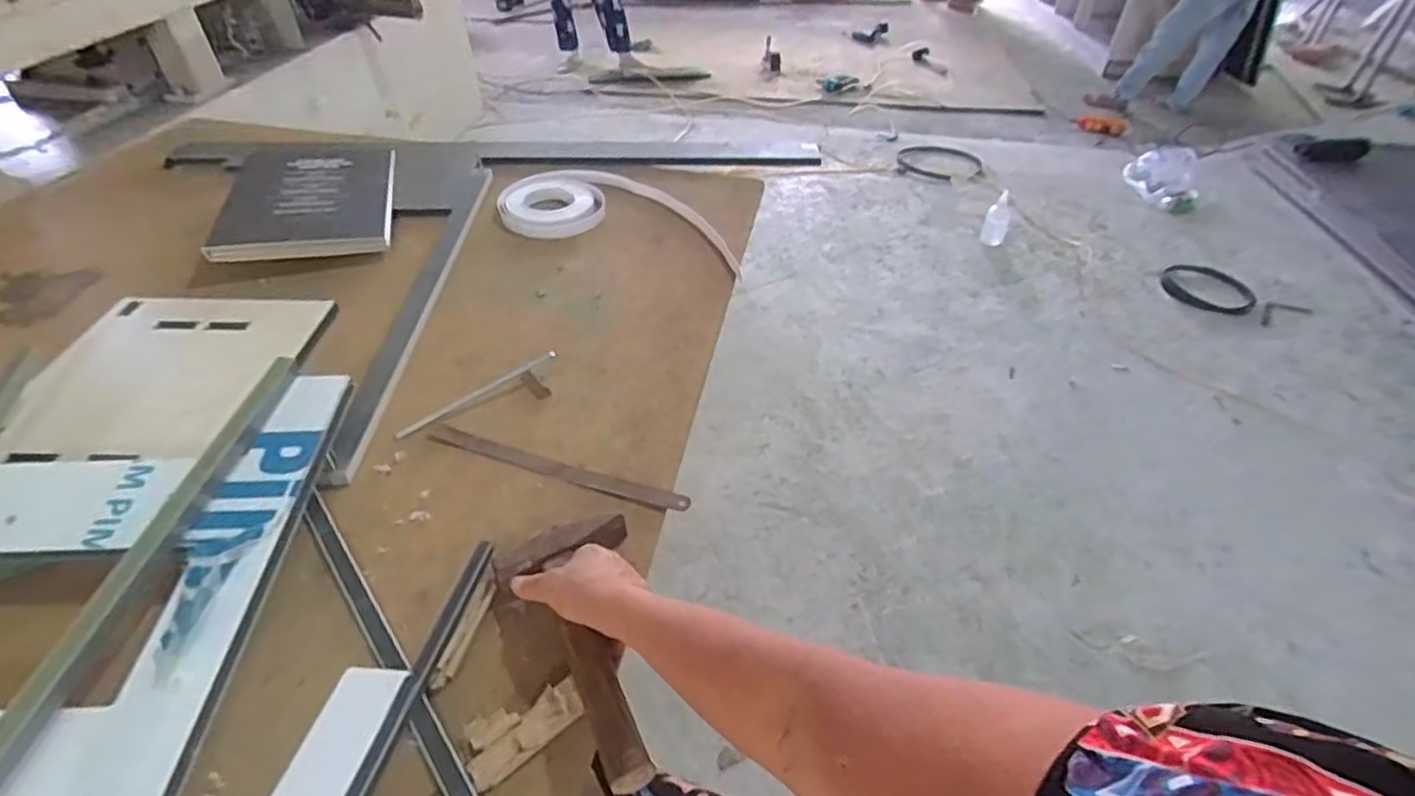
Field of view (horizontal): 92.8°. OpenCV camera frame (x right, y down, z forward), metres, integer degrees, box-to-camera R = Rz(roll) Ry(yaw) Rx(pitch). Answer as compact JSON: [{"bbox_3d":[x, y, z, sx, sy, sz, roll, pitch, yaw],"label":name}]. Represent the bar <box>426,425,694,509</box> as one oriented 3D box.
[{"bbox_3d":[-0.163,0.072,0.716,0.301,0.009,0.022,15,45,14],"label":"bar"}]

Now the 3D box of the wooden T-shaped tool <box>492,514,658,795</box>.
[{"bbox_3d":[-0.097,0.199,0.551,0.119,0.034,0.244,-14,38,-16],"label":"wooden T-shaped tool"}]

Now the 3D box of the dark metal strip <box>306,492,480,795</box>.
[{"bbox_3d":[-0.273,0.208,0.570,0.020,0.006,0.375,-29,51,-28],"label":"dark metal strip"}]

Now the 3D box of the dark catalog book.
[{"bbox_3d":[-0.628,-0.325,1.076,0.232,0.029,0.334,-8,43,-17],"label":"dark catalog book"}]

